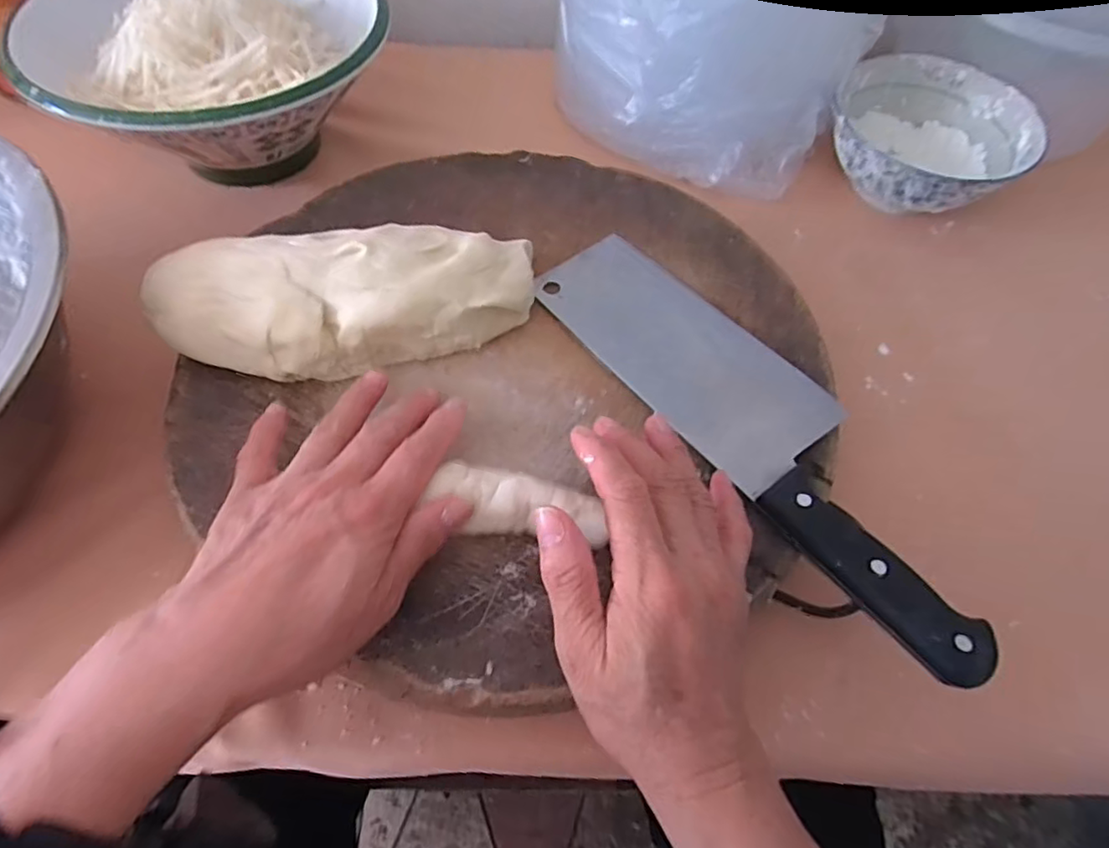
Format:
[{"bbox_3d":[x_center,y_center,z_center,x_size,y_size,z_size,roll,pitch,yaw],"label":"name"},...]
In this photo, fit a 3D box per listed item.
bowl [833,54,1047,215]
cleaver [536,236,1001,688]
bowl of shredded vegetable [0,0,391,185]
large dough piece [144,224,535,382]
[{"bbox_3d":[0.281,-0.212,0.482,0.137,0.066,0.144,1,58,-2],"label":"bowl"},{"bbox_3d":[0.102,-0.008,0.326,0.076,0.020,0.286,-32,65,-21],"label":"cleaver"},{"bbox_3d":[-0.236,-0.245,0.449,0.221,0.108,0.218,37,63,19],"label":"bowl of shredded vegetable"},{"bbox_3d":[-0.112,-0.065,0.333,0.200,0.047,0.069,-8,58,-8],"label":"large dough piece"}]

